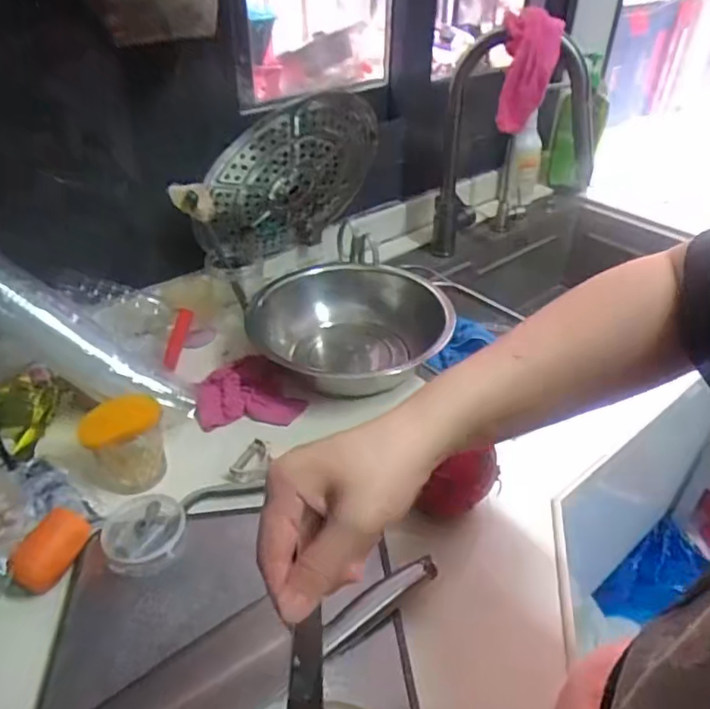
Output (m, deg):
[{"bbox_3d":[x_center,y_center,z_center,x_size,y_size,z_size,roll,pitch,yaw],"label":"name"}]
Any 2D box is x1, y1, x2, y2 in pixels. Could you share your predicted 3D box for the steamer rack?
[{"bbox_3d":[-0.093,-0.253,0.879,0.278,0.302,0.032,-14,63,-50],"label":"steamer rack"}]

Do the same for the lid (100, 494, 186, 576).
[{"bbox_3d":[-0.219,0.182,0.595,0.079,0.015,0.089,6,38,7],"label":"lid"}]

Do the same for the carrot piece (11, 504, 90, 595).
[{"bbox_3d":[-0.291,0.183,0.562,0.033,0.037,0.079,13,39,16],"label":"carrot piece"}]

